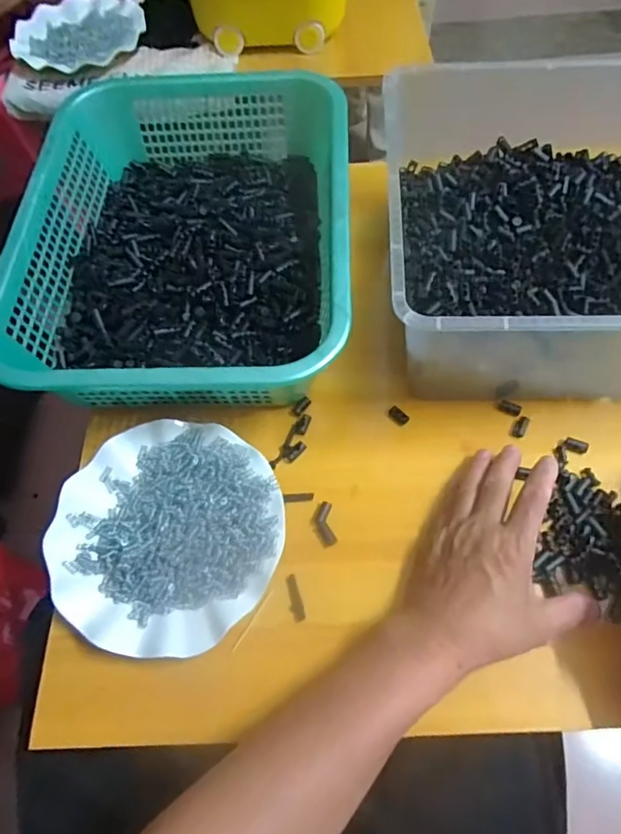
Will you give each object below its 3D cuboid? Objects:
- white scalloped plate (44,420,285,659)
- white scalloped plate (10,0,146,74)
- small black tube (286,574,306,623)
[{"bbox_3d":[-0.114,0.092,0.433,0.177,0.030,0.178,-1,62,2],"label":"white scalloped plate"},{"bbox_3d":[-0.337,-0.555,0.783,0.183,0.019,0.189,-1,62,2],"label":"white scalloped plate"},{"bbox_3d":[-0.013,0.141,0.418,0.011,0.005,0.035,-16,62,-6],"label":"small black tube"}]

